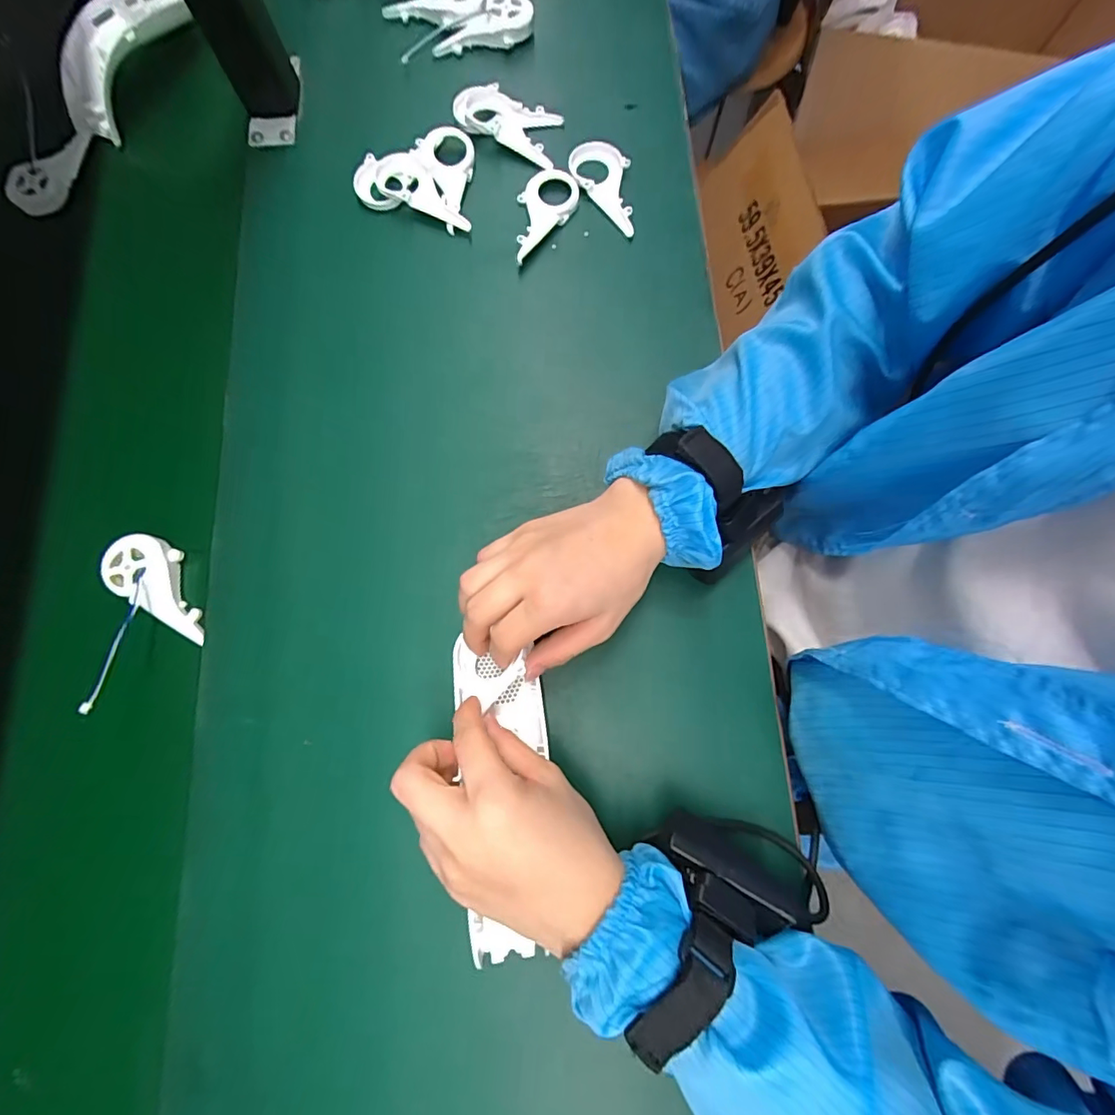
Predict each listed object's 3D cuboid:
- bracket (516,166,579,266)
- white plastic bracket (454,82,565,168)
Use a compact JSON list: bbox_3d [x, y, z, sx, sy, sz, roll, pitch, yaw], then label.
[{"bbox_3d":[-0.008,-0.281,0.399,0.050,0.009,0.085,0,77,0],"label":"bracket"},{"bbox_3d":[-0.040,-0.374,0.415,0.093,0.019,0.052,25,79,5],"label":"white plastic bracket"}]

